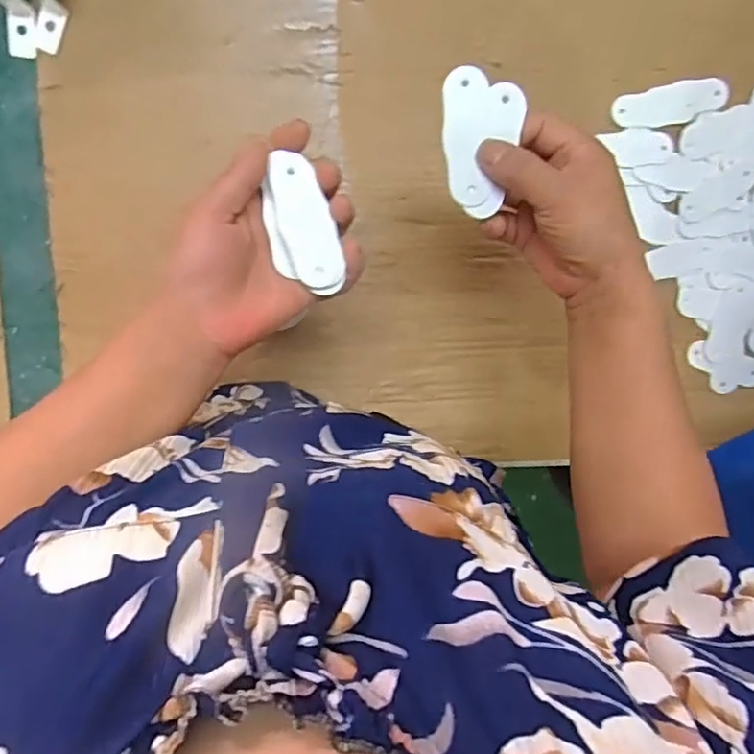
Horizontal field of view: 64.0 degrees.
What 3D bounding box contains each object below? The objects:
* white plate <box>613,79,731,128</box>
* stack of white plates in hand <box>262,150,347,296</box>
[{"bbox_3d":[0.257,-0.238,0.526,0.099,0.005,0.032,-14,97,-2],"label":"white plate"},{"bbox_3d":[-0.045,-0.086,0.354,0.036,0.007,0.078,-17,99,-1],"label":"stack of white plates in hand"}]

